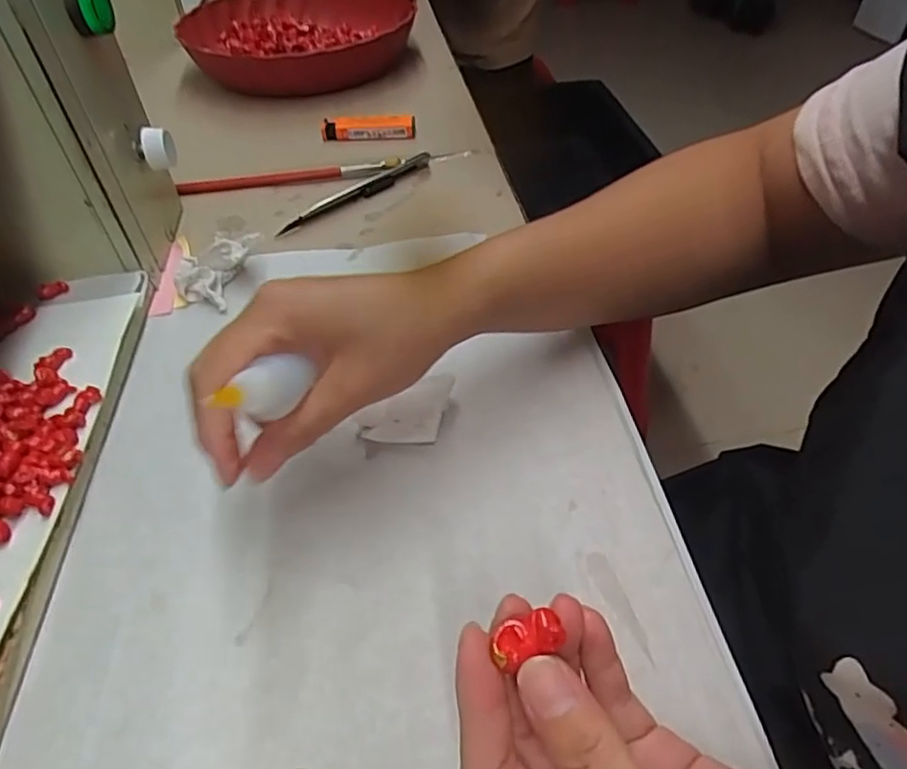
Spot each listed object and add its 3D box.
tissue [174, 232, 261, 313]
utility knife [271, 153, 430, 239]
[{"bbox_3d":[-0.152,-0.075,0.393,0.041,0.031,0.045,15,48,17],"label":"tissue"},{"bbox_3d":[-0.068,-0.145,0.467,0.141,0.012,0.015,-37,54,-28],"label":"utility knife"}]

